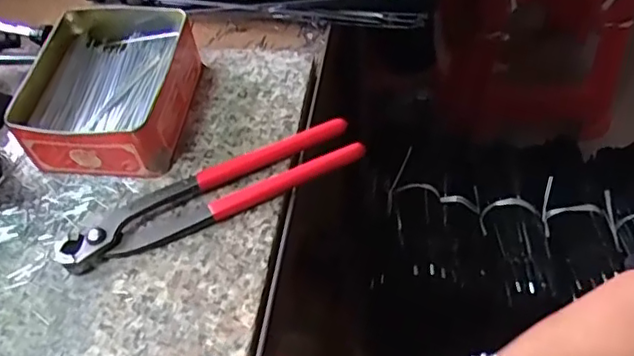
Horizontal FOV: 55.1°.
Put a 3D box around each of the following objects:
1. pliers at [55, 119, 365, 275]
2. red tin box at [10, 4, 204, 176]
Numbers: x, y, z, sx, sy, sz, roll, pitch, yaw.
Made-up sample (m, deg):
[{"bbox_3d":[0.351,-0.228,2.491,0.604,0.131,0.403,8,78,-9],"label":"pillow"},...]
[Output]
[{"bbox_3d":[-0.066,0.009,0.387,0.194,0.021,0.037,-21,53,-11],"label":"pliers"},{"bbox_3d":[-0.146,-0.061,0.421,0.106,0.052,0.119,3,53,7],"label":"red tin box"}]

